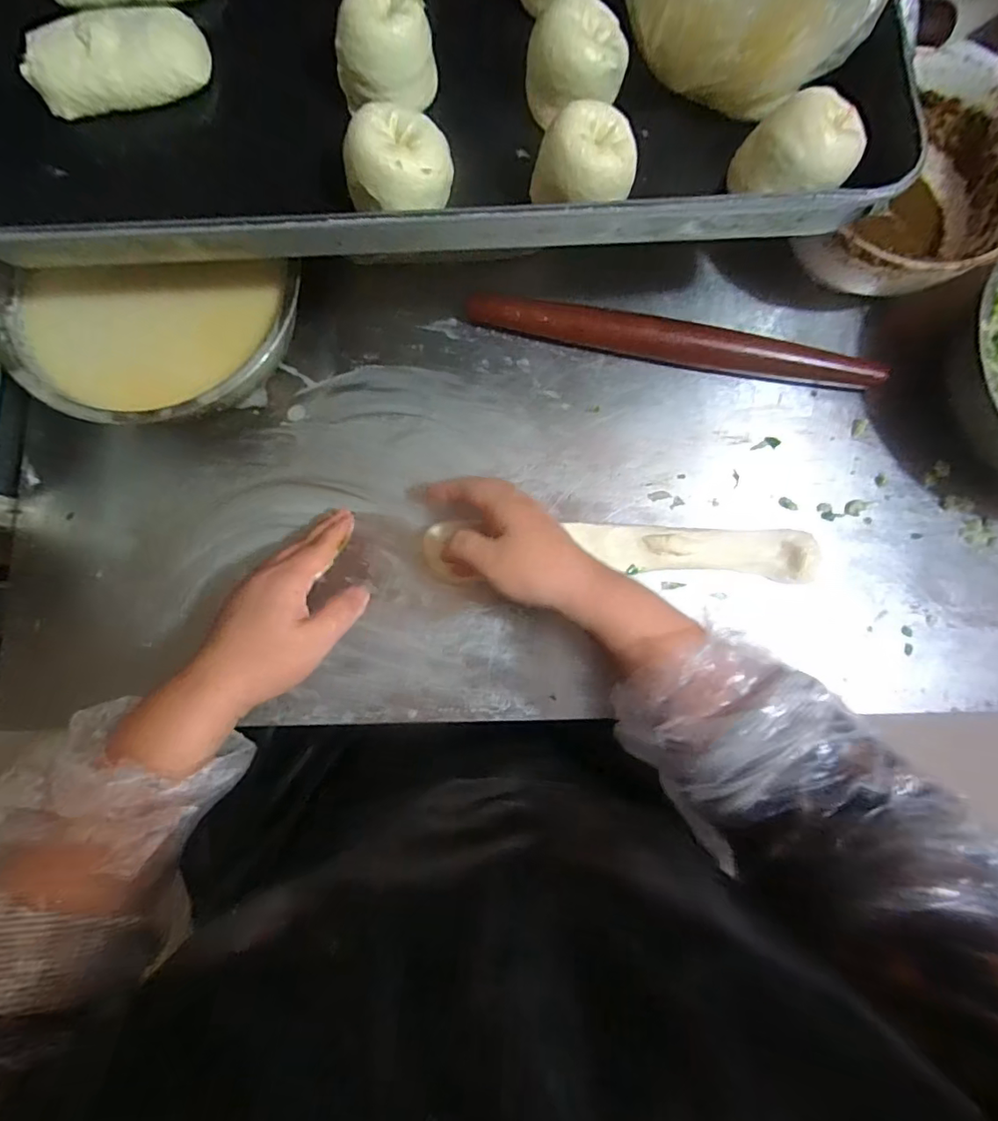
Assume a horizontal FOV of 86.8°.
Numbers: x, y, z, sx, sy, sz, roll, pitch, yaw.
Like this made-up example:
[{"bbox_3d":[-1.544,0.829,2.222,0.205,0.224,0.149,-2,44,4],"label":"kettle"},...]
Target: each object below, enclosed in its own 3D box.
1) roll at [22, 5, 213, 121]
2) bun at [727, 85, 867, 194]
[{"bbox_3d":[-0.252,-0.330,0.349,0.110,0.026,0.045,-17,82,-2],"label":"roll"},{"bbox_3d":[0.184,-0.249,0.324,0.069,0.038,0.057,-17,82,-2],"label":"bun"}]

